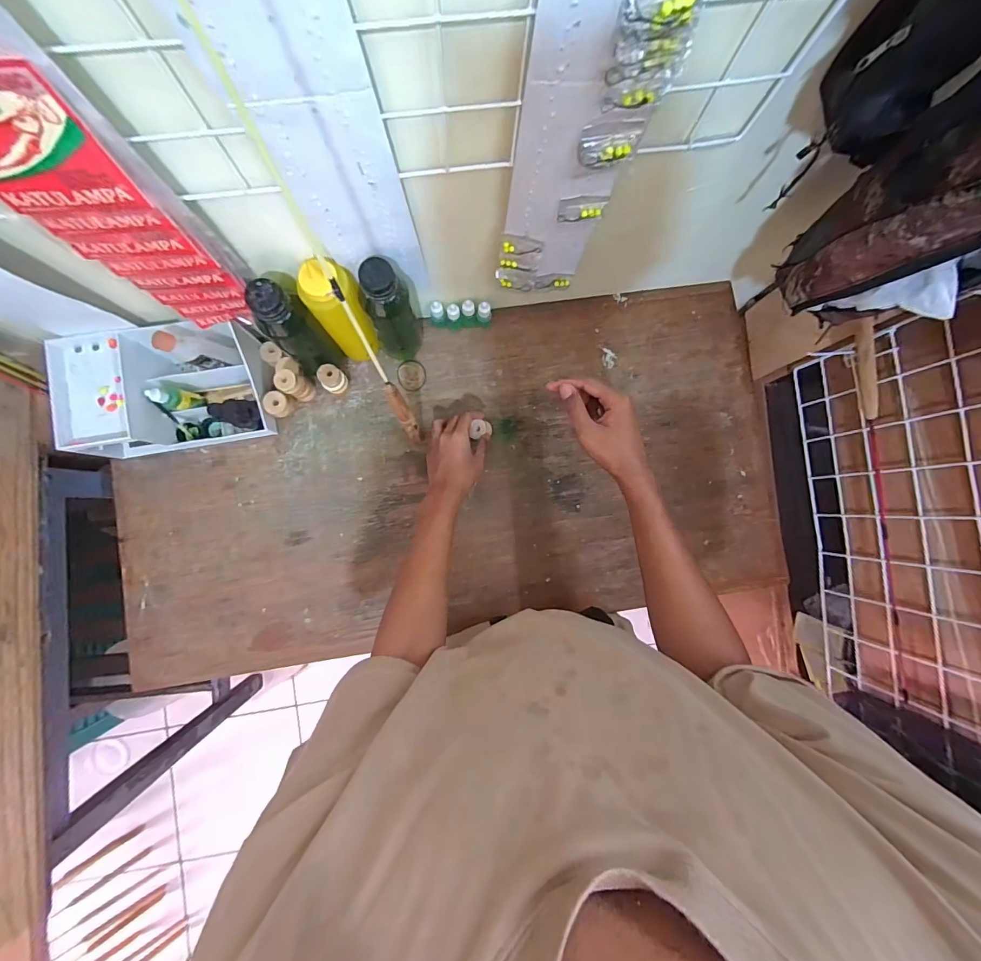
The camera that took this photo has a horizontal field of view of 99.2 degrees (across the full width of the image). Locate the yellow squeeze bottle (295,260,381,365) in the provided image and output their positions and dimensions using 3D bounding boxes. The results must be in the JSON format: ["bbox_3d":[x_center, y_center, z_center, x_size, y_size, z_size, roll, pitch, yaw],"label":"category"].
[{"bbox_3d":[-0.193,-0.217,0.552,0.063,0.192,0.063,-26,88,-3],"label":"yellow squeeze bottle"}]

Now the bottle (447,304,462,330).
[{"bbox_3d":[-0.056,-0.249,0.638,0.020,0.054,0.016,-6,87,-4],"label":"bottle"}]

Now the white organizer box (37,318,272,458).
[{"bbox_3d":[-0.442,-0.127,0.579,0.236,0.118,0.146,-9,87,-4],"label":"white organizer box"}]

